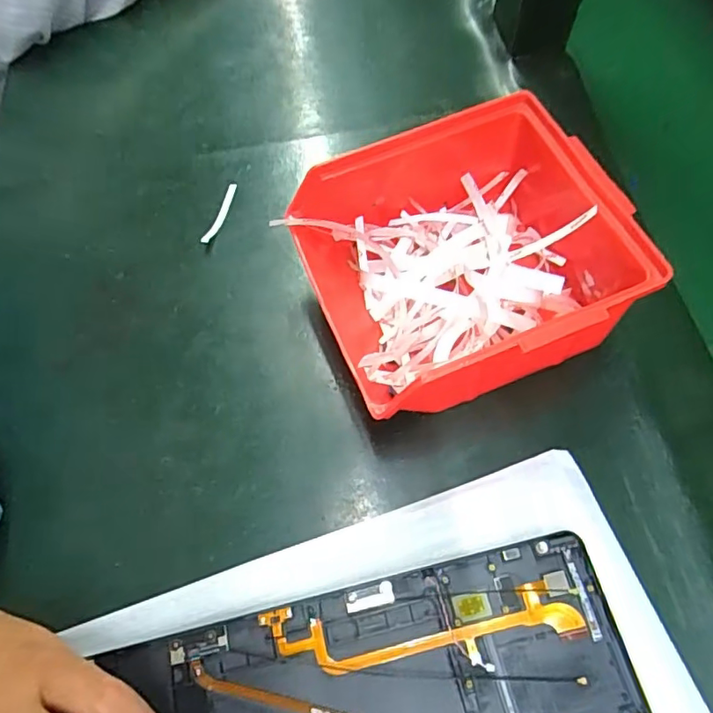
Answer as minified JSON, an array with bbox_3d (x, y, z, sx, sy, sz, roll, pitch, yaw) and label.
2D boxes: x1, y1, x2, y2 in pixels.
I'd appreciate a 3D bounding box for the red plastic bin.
[{"bbox_3d":[0.056,-0.044,0.264,0.147,0.067,0.122,-20,64,-7],"label":"red plastic bin"}]

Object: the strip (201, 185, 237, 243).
[{"bbox_3d":[-0.081,-0.085,0.325,0.005,0.004,0.045,13,65,10],"label":"strip"}]

